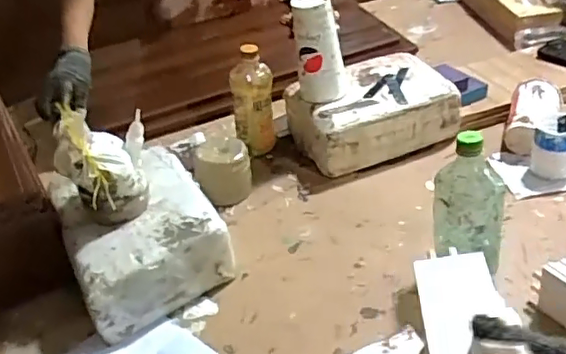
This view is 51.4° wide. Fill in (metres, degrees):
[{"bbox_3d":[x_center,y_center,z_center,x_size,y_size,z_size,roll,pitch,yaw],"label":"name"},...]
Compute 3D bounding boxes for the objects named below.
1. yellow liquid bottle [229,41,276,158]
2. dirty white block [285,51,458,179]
[{"bbox_3d":[-0.052,-0.133,1.050,0.075,0.197,0.089,-9,32,-1],"label":"yellow liquid bottle"},{"bbox_3d":[0.158,-0.117,1.061,0.271,0.105,0.191,-18,33,-14],"label":"dirty white block"}]

